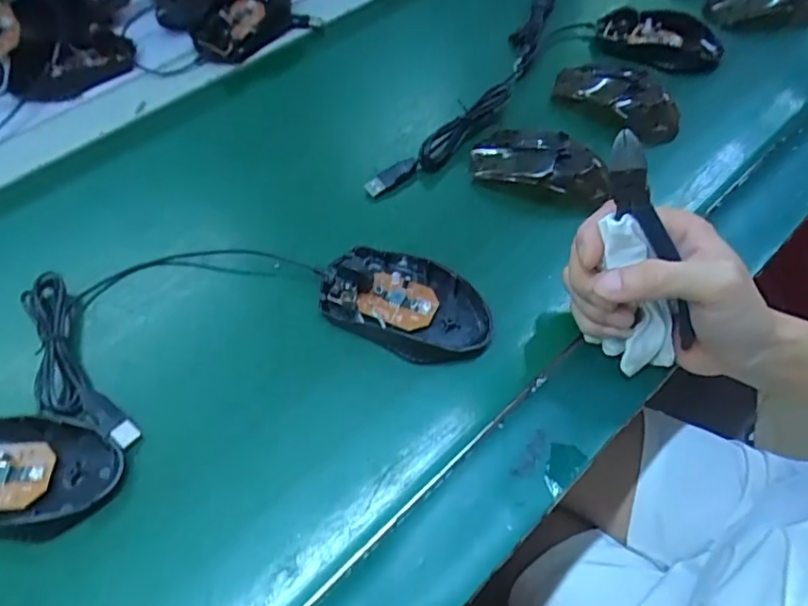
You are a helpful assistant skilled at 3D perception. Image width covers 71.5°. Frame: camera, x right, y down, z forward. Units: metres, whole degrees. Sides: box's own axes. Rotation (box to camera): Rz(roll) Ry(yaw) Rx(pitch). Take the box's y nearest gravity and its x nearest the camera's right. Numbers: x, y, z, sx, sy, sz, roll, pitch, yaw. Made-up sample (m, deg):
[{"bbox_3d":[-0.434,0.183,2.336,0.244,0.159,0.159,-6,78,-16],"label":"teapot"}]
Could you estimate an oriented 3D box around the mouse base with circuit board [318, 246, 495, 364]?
[{"bbox_3d":[0.000,-0.001,0.364,0.113,0.027,0.067,26,60,17],"label":"mouse base with circuit board"}]

